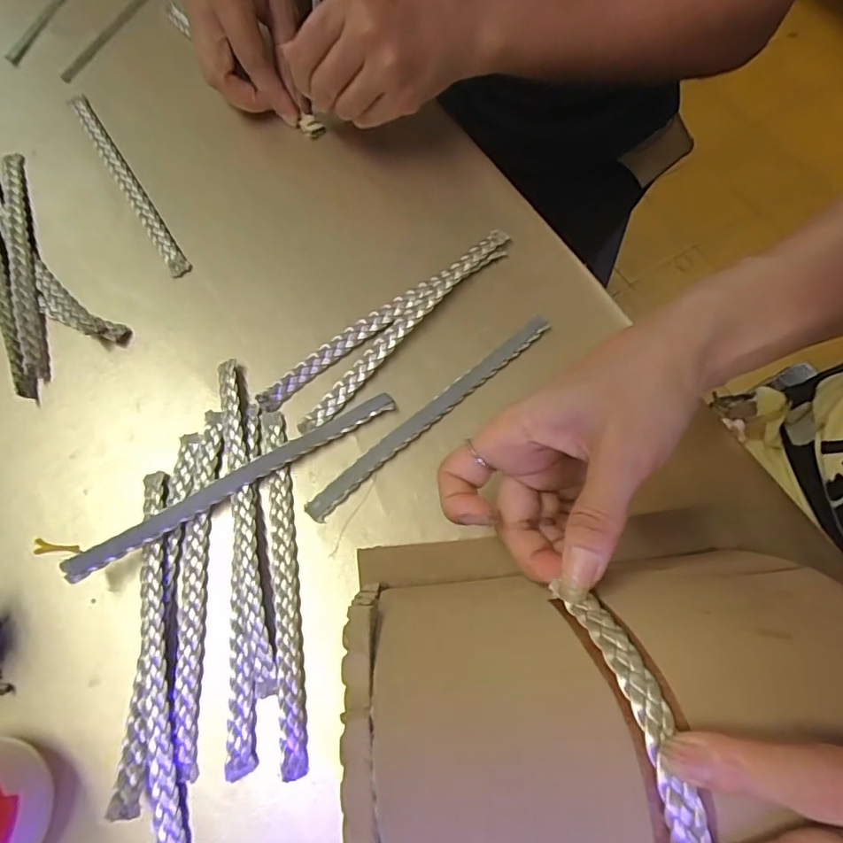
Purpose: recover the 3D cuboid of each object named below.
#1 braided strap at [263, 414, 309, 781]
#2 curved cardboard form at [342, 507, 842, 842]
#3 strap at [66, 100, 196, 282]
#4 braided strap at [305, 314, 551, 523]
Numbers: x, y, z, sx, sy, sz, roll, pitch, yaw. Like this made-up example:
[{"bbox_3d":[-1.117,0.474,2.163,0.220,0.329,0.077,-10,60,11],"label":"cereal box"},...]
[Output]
[{"bbox_3d":[-0.075,0.084,0.290,0.013,0.004,0.188,-8,70,-3],"label":"braided strap"},{"bbox_3d":[0.068,0.096,0.226,0.192,0.121,0.118,-8,70,-3],"label":"curved cardboard form"},{"bbox_3d":[-0.214,-0.175,0.386,0.014,0.005,0.188,-32,73,-11],"label":"strap"},{"bbox_3d":[0.008,-0.006,0.324,0.187,0.005,0.012,-40,75,-13],"label":"braided strap"}]

